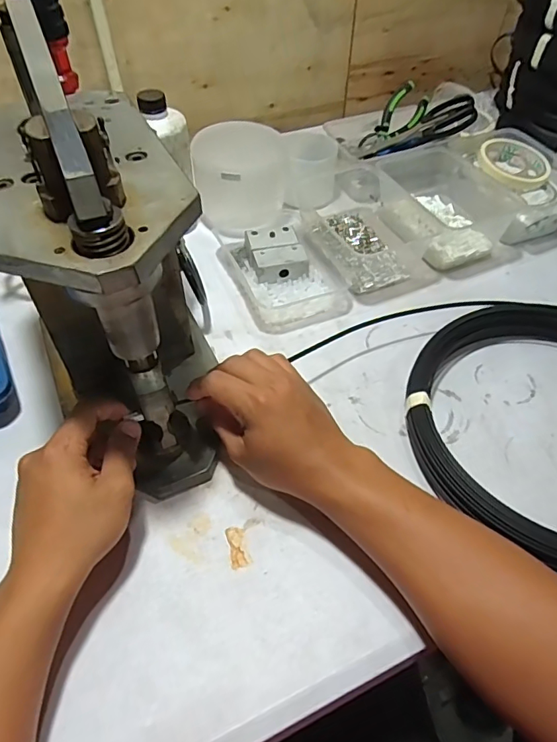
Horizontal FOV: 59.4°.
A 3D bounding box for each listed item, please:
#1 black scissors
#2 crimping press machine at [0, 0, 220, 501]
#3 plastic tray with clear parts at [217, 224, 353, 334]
[{"bbox_3d":[0.197,-0.337,0.694,0.157,0.017,0.081,-16,44,31],"label":"black scissors"},{"bbox_3d":[-0.136,-0.087,0.380,0.127,0.278,0.273,-19,55,-16],"label":"crimping press machine"},{"bbox_3d":[0.010,-0.121,0.588,0.123,0.037,0.152,-16,52,-15],"label":"plastic tray with clear parts"}]

